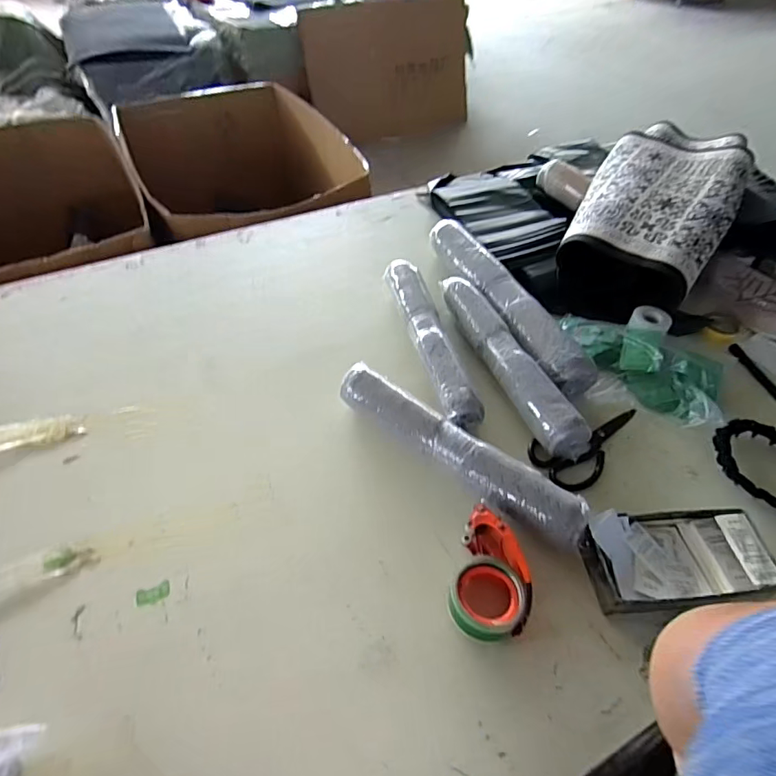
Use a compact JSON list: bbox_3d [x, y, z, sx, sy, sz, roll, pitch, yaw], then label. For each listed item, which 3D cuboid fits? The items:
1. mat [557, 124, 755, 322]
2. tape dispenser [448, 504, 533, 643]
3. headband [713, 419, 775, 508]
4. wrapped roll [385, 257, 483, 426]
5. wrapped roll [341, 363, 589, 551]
[{"bbox_3d":[0.542,-0.359,0.987,0.261,0.189,0.519,25,54,21],"label":"mat"},{"bbox_3d":[0.132,0.240,0.608,0.090,0.058,0.150,14,51,12],"label":"tape dispenser"},{"bbox_3d":[0.559,0.114,0.704,0.126,0.027,0.149,-13,50,-11],"label":"headband"},{"bbox_3d":[0.072,-0.090,0.853,0.067,0.063,0.395,-12,50,-10],"label":"wrapped roll"},{"bbox_3d":[0.091,0.093,0.700,0.398,0.073,0.063,32,56,25],"label":"wrapped roll"}]

